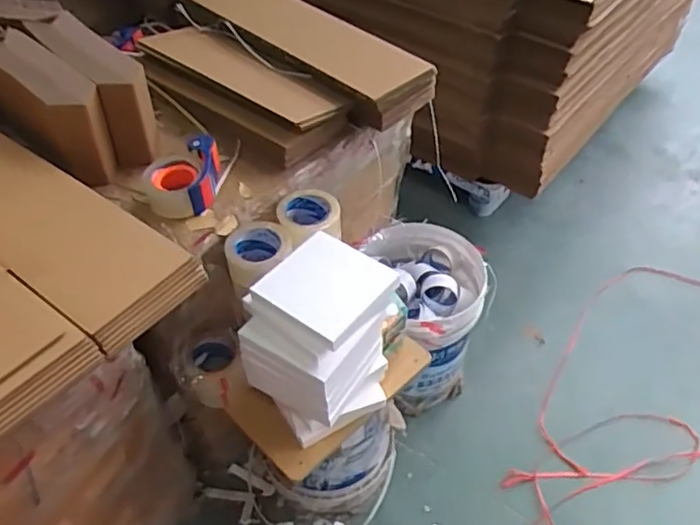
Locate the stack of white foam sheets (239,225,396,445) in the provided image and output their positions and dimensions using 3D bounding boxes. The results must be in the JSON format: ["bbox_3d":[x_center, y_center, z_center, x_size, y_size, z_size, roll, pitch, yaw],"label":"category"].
[{"bbox_3d":[-0.042,0.137,1.033,0.182,0.273,0.227,35,56,29],"label":"stack of white foam sheets"}]

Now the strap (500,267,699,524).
[{"bbox_3d":[0.820,0.362,1.631,1.326,0.052,0.604,-20,49,-17],"label":"strap"}]

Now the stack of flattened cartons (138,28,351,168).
[{"bbox_3d":[-0.214,-0.342,1.211,0.443,0.086,0.174,30,54,26],"label":"stack of flattened cartons"}]

